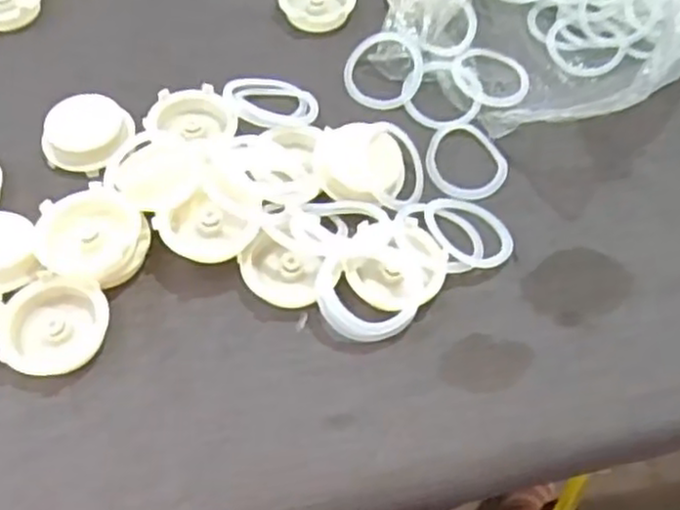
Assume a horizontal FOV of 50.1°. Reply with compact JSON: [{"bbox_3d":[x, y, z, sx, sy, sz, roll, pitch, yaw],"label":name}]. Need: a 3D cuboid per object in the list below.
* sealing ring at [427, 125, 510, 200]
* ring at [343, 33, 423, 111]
[{"bbox_3d":[0.082,-0.062,0.483,0.051,0.006,0.059,-30,63,-19],"label":"sealing ring"},{"bbox_3d":[0.030,-0.131,0.517,0.057,0.009,0.057,-2,84,17],"label":"ring"}]

